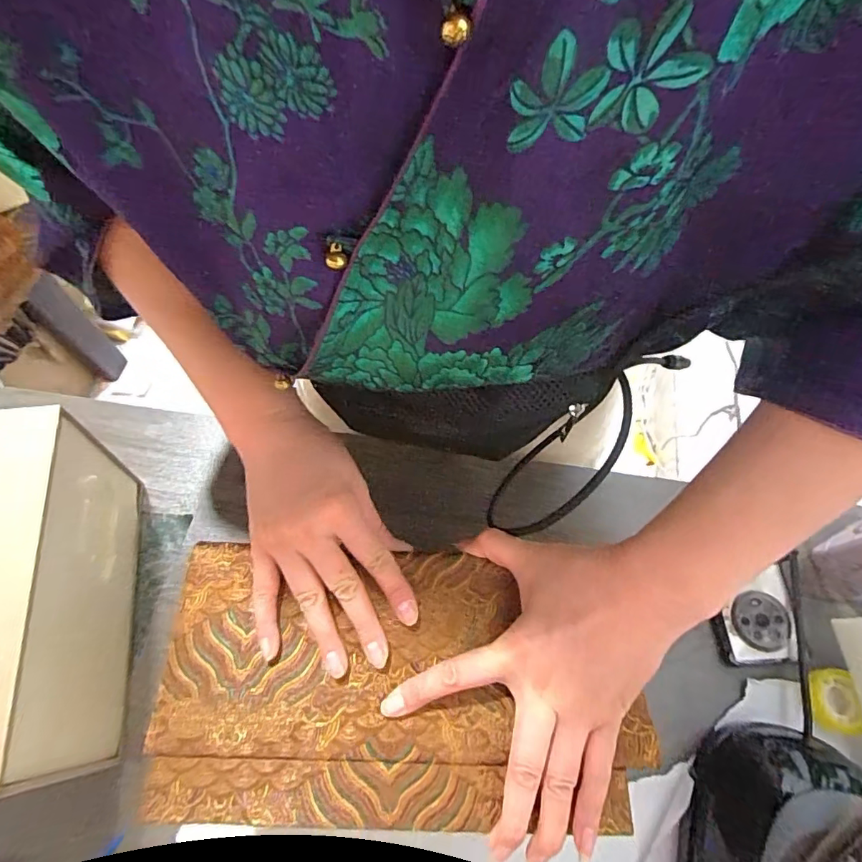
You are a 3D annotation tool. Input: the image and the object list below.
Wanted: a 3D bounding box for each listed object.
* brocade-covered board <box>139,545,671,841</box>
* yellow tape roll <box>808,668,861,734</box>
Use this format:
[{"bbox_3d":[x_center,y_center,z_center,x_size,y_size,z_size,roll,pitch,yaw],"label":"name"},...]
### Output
[{"bbox_3d":[-0.020,0.150,0.312,0.282,0.018,0.147,3,65,-2],"label":"brocade-covered board"},{"bbox_3d":[0.357,0.239,0.458,0.029,0.025,0.050,5,65,-1],"label":"yellow tape roll"}]

